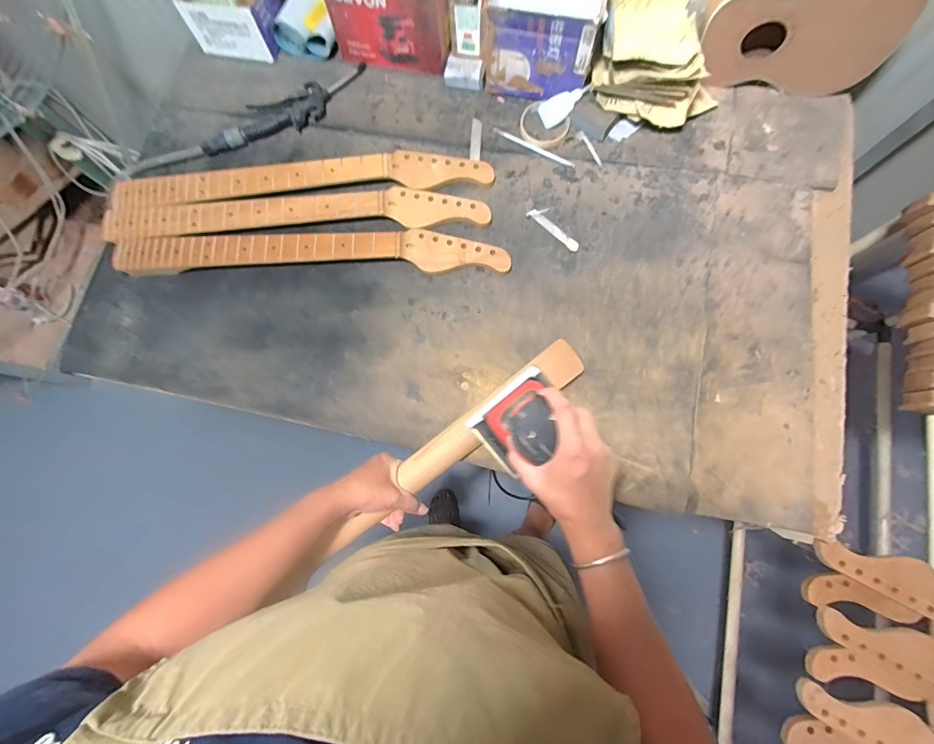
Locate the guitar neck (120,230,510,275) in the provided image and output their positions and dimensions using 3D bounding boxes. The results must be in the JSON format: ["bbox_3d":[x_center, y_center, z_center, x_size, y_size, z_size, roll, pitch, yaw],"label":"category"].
[{"bbox_3d":[-0.252,-0.201,0.671,0.633,0.027,0.075,0,78,2],"label":"guitar neck"}]

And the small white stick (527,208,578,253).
[{"bbox_3d":[0.148,-0.240,0.672,0.103,0.005,0.031,43,82,9],"label":"small white stick"}]

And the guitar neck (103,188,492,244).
[{"bbox_3d":[-0.284,-0.267,0.685,0.634,0.024,0.069,-3,78,1],"label":"guitar neck"}]

